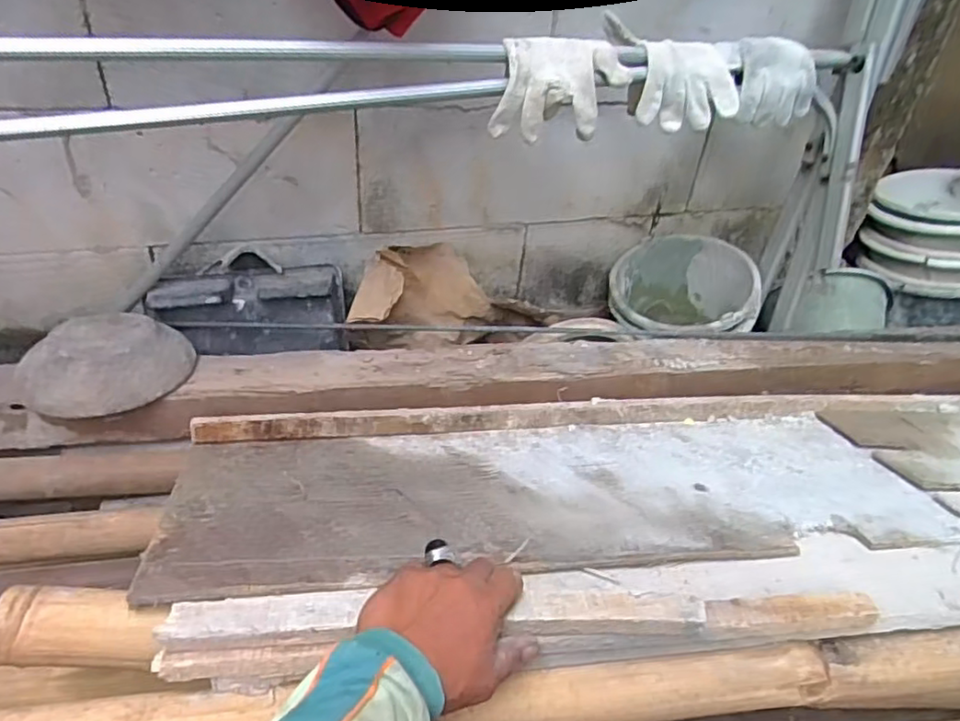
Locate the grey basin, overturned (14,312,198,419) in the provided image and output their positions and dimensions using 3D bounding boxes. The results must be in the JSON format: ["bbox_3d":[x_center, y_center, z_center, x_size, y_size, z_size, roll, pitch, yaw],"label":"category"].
[{"bbox_3d":[-0.480,0.003,0.827,0.202,0.068,0.161,-23,47,-31],"label":"grey basin, overturned"}]

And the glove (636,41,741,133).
[{"bbox_3d":[0.266,-0.352,0.828,0.126,0.091,0.065,0,39,-7],"label":"glove"}]

